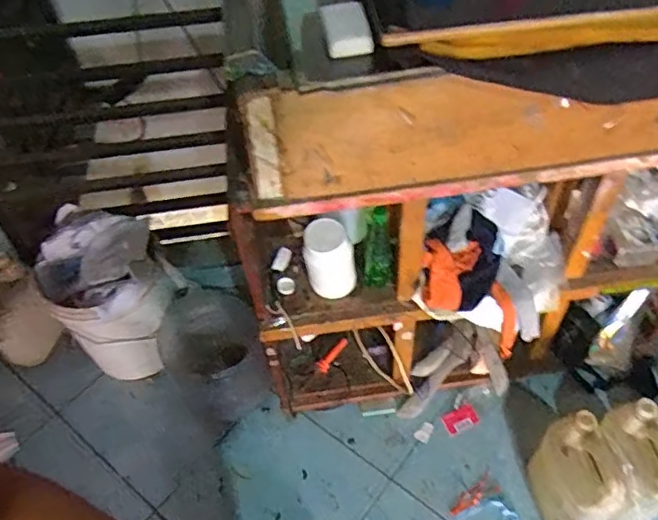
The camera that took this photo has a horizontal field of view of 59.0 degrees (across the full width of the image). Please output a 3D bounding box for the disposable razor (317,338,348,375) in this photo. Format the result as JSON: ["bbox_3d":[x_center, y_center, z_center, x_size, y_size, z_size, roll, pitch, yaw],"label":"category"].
[{"bbox_3d":[0.009,0.256,1.562,0.031,0.014,0.108,39,86,30],"label":"disposable razor"}]

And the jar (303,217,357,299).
[{"bbox_3d":[0.000,-0.006,1.205,0.098,0.179,0.093,-2,51,2],"label":"jar"}]

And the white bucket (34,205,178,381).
[{"bbox_3d":[-0.571,0.094,1.563,0.290,0.353,0.339,-23,53,-15],"label":"white bucket"}]

